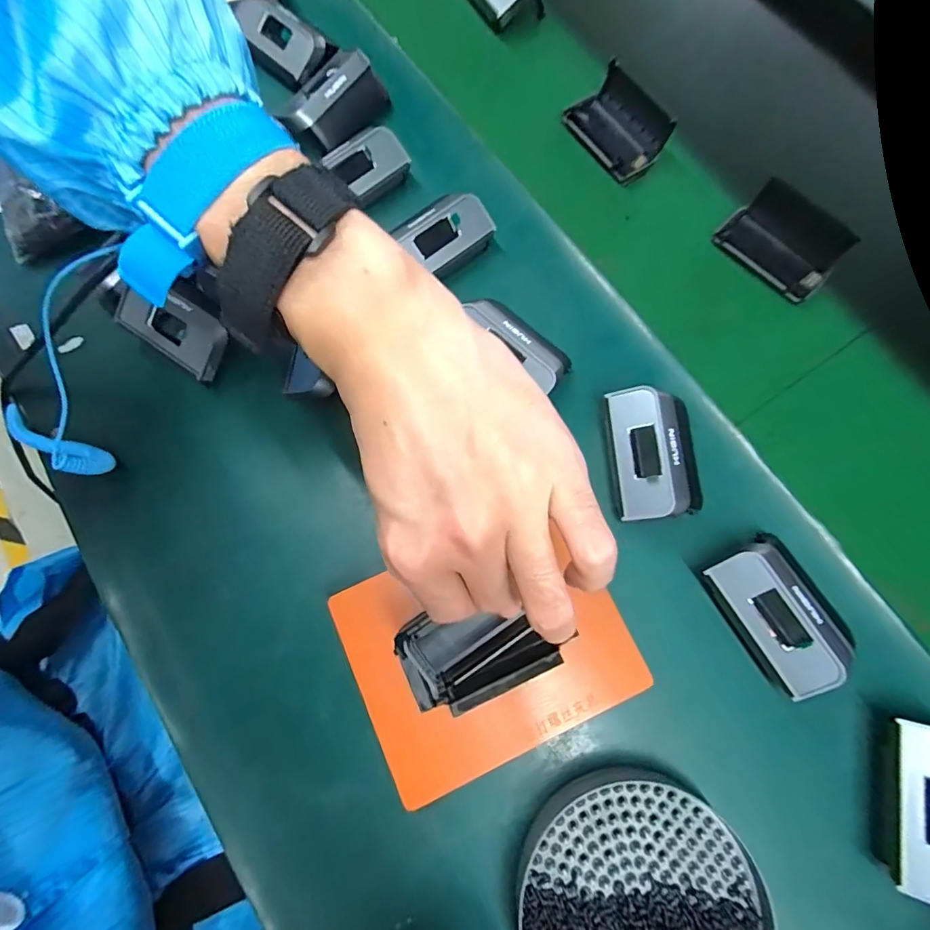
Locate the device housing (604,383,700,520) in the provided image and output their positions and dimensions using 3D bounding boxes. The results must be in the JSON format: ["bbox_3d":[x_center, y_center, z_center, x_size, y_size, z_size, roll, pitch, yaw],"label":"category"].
[{"bbox_3d":[0.109,-0.006,0.275,0.048,0.032,0.074,-3,76,-1],"label":"device housing"}]

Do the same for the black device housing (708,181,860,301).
[{"bbox_3d":[0.214,-0.149,0.321,0.048,0.028,0.074,-42,80,-9],"label":"black device housing"}]

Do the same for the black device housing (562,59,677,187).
[{"bbox_3d":[0.111,-0.243,0.341,0.047,0.025,0.073,-32,78,-8],"label":"black device housing"}]

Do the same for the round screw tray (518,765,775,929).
[{"bbox_3d":[0.083,0.211,0.228,0.111,0.024,0.109,0,76,0],"label":"round screw tray"}]

